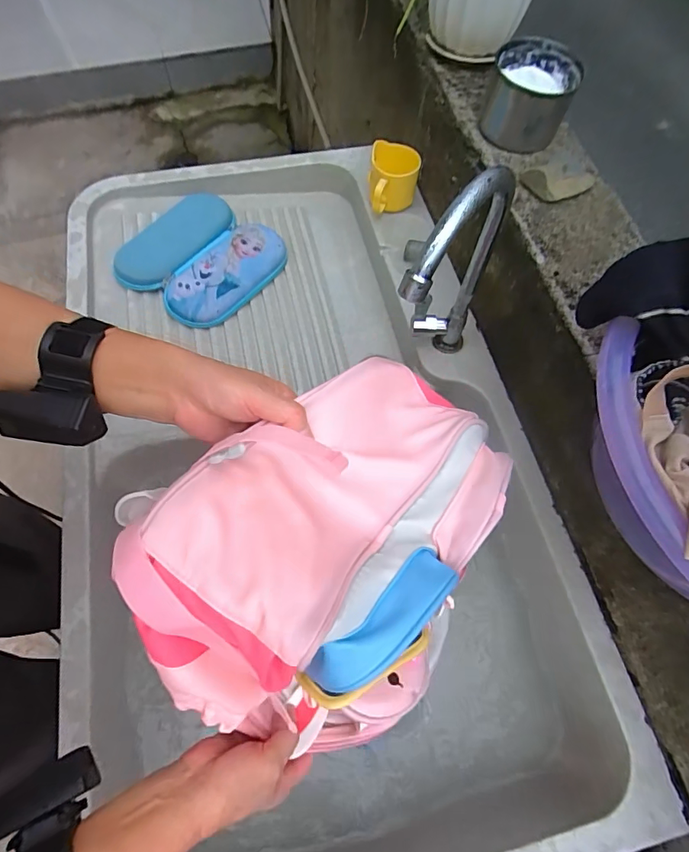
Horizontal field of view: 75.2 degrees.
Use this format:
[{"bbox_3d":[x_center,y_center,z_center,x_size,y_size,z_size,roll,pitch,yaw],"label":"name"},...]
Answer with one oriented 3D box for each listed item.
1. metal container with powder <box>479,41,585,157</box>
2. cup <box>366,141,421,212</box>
[{"bbox_3d":[0.233,-0.414,0.565,0.104,0.066,0.108,21,68,8],"label":"metal container with powder"},{"bbox_3d":[0.073,-0.376,0.693,0.078,0.082,0.082,7,67,2],"label":"cup"}]

